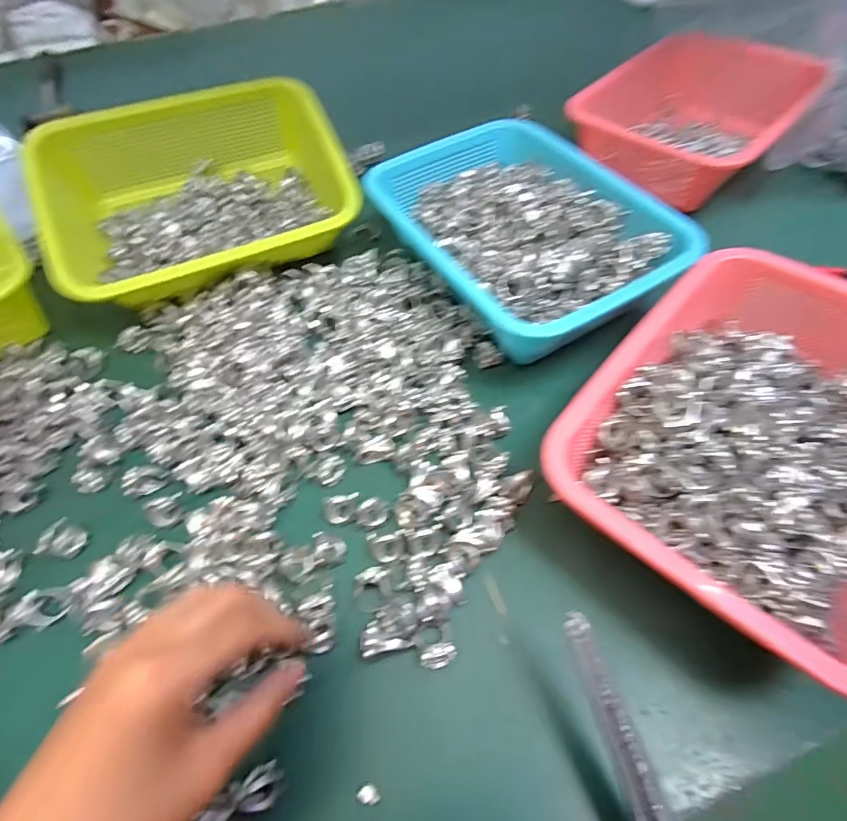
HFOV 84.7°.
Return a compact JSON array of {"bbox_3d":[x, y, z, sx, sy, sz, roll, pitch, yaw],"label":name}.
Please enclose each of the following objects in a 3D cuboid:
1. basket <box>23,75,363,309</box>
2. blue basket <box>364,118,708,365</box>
[{"bbox_3d":[-0.216,-0.215,0.457,0.271,0.074,0.186,-22,78,-12],"label":"basket"},{"bbox_3d":[0.087,-0.165,0.425,0.202,0.056,0.279,-30,60,-15],"label":"blue basket"}]

